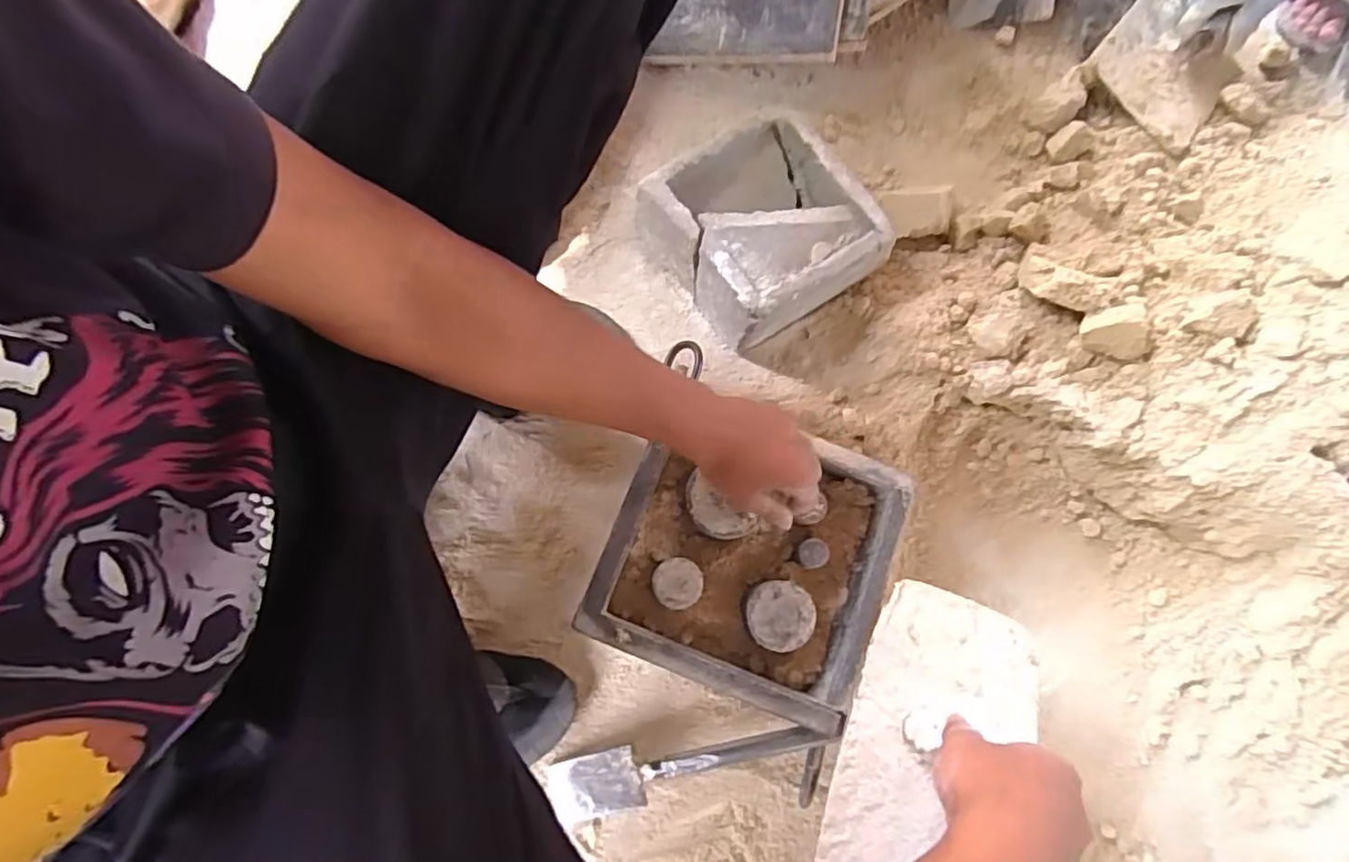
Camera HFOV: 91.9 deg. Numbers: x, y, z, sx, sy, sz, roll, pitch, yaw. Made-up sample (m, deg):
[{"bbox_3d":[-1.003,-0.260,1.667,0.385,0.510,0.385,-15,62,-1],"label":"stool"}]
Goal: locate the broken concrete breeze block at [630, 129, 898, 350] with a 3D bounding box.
[{"bbox_3d":[0.098,-0.221,0.737,0.201,0.113,0.209,-36,85,-10],"label":"broken concrete breeze block"}]

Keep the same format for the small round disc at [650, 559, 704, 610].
[{"bbox_3d":[0.003,0.137,0.588,0.043,0.035,0.043,1,80,-5],"label":"small round disc"}]

